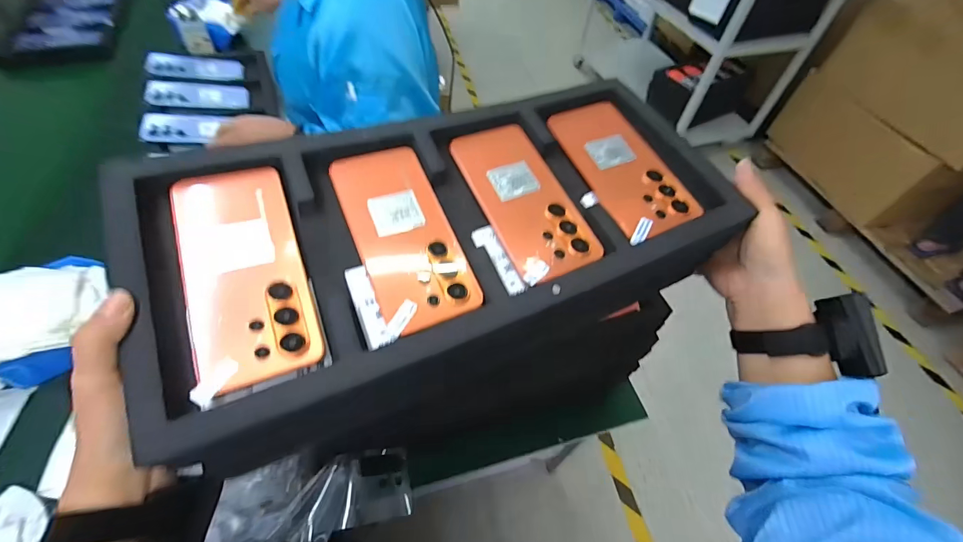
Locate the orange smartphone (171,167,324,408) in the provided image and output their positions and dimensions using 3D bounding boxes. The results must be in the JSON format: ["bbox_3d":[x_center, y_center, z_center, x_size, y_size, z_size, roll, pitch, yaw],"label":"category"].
[{"bbox_3d":[-0.174,-0.003,0.305,0.078,0.013,0.172,-15,71,-16],"label":"orange smartphone"}]

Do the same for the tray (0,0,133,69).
[{"bbox_3d":[-1.000,-0.651,1.031,0.217,0.058,0.416,-6,60,-11],"label":"tray"}]

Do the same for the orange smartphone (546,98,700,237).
[{"bbox_3d":[0.132,-0.105,0.396,0.078,0.006,0.166,-23,63,-8],"label":"orange smartphone"}]

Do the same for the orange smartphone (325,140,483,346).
[{"bbox_3d":[-0.065,-0.033,0.342,0.077,0.005,0.168,-18,67,-18],"label":"orange smartphone"}]

